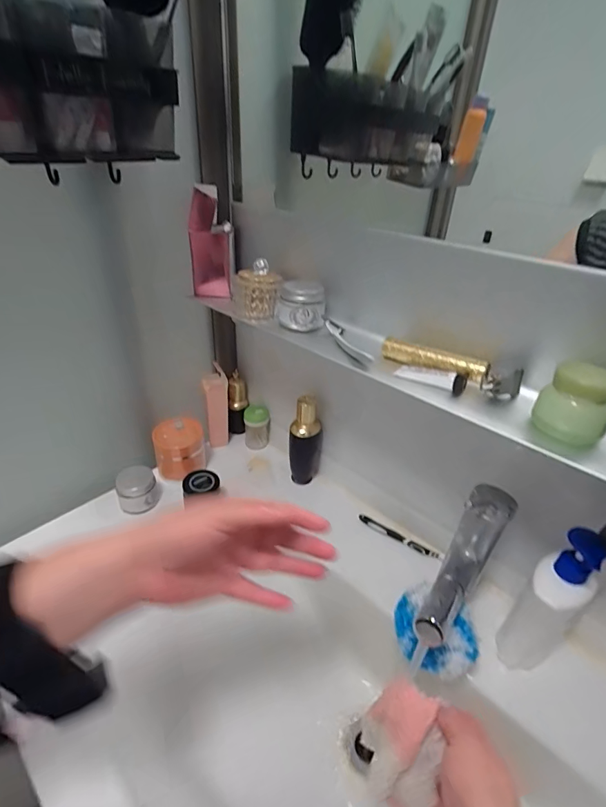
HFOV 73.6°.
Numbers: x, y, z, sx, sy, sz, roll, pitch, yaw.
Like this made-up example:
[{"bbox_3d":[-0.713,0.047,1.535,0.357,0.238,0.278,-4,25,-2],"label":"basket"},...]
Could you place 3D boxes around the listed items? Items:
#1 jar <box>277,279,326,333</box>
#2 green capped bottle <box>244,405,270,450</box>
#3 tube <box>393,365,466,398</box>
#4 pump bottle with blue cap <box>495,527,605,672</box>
[{"bbox_3d":[-0.003,-0.133,0.543,0.061,0.059,0.053,1,33,-4],"label":"jar"},{"bbox_3d":[-0.089,0.048,0.794,0.048,0.090,0.039,1,33,-4],"label":"green capped bottle"},{"bbox_3d":[0.137,-0.030,0.433,0.071,0.017,0.024,18,36,22],"label":"tube"},{"bbox_3d":[0.284,0.218,0.454,0.096,0.205,0.050,-21,40,-32],"label":"pump bottle with blue cap"}]

